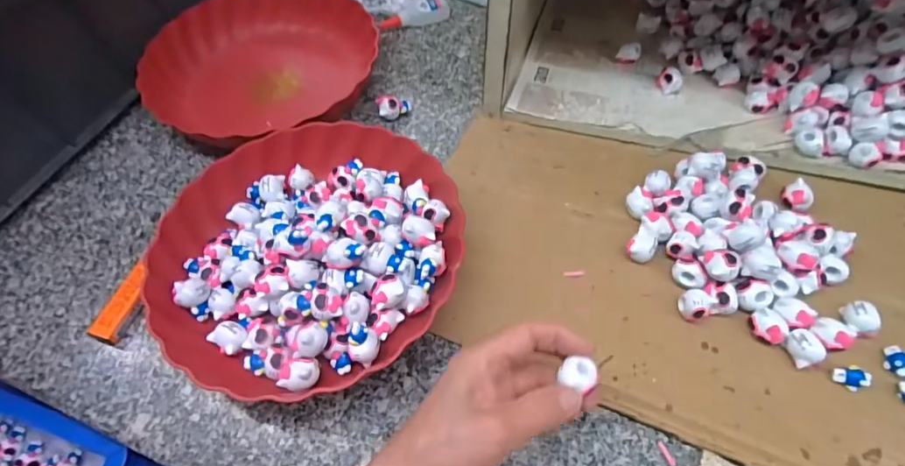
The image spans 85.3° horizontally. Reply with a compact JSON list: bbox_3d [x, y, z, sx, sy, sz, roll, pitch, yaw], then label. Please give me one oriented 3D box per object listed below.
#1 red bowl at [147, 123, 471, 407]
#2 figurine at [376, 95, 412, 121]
[{"bbox_3d":[-0.117,0.009,0.403,0.234,0.058,0.227,-1,57,2],"label":"red bowl"},{"bbox_3d":[-0.060,-0.132,0.515,0.035,0.023,0.024,-12,58,-5],"label":"figurine"}]

